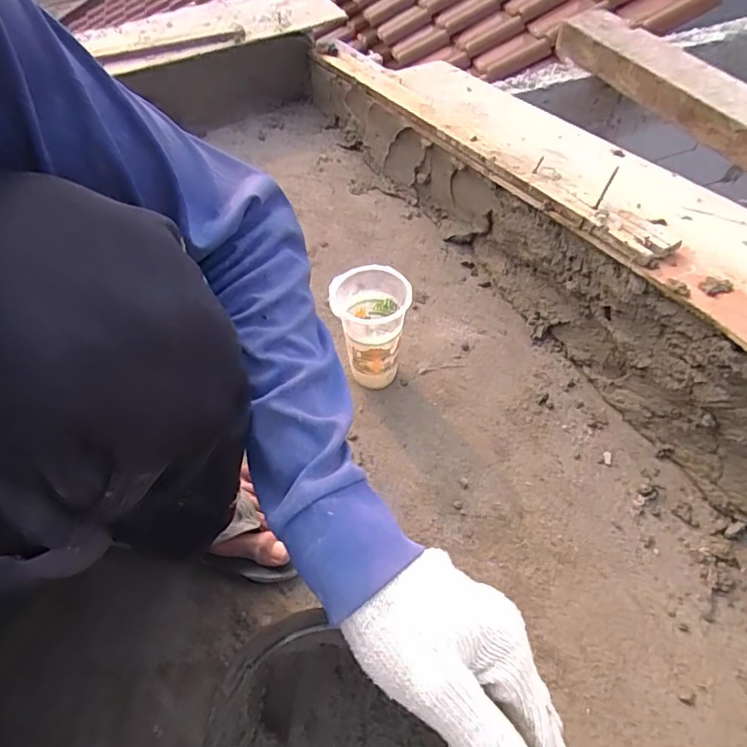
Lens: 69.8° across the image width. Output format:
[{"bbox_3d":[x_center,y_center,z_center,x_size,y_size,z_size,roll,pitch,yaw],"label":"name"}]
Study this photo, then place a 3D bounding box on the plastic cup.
[{"bbox_3d":[-0.004,-0.052,0.678,0.091,0.147,0.086,-10,53,-7],"label":"plastic cup"}]

